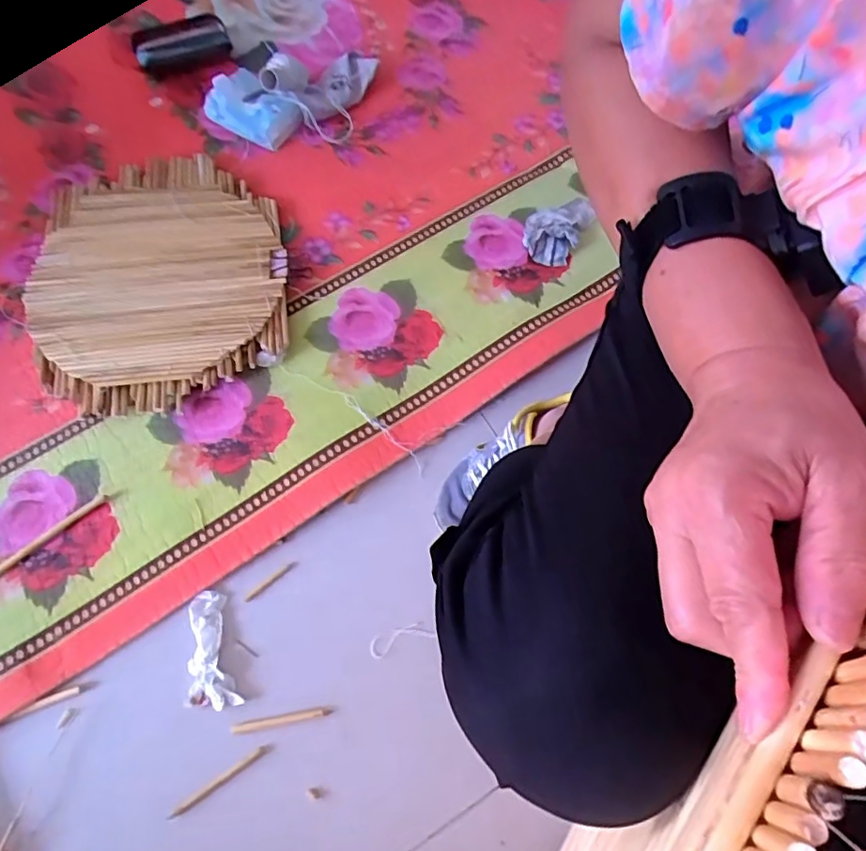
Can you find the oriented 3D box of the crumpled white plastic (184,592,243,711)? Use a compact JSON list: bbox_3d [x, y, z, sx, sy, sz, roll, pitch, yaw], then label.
[{"bbox_3d":[-0.244,0.242,0.595,0.055,0.010,0.120,-16,68,-6],"label":"crumpled white plastic"}]

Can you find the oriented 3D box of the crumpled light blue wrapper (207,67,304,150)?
[{"bbox_3d":[-0.271,-0.477,0.835,0.139,0.045,0.088,34,72,13],"label":"crumpled light blue wrapper"}]

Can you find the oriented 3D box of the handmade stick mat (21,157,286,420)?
[{"bbox_3d":[-0.375,-0.210,0.759,0.345,0.038,0.390,-25,70,-10],"label":"handmade stick mat"}]

